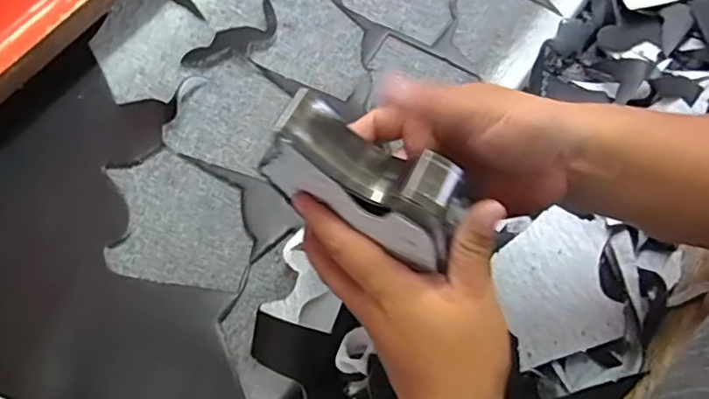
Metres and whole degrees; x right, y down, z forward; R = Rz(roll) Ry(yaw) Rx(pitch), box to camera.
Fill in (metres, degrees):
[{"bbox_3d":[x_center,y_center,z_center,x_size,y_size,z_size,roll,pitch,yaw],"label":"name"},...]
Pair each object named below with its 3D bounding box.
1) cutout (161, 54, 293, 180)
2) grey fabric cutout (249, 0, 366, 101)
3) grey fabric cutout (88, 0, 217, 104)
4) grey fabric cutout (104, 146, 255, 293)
[{"bbox_3d":[-0.111,-0.079,0.528,0.095,0.006,0.106,18,66,8],"label":"cutout"},{"bbox_3d":[-0.038,-0.154,0.564,0.120,0.004,0.103,25,68,11],"label":"grey fabric cutout"},{"bbox_3d":[-0.196,-0.145,0.560,0.102,0.006,0.118,21,67,9],"label":"grey fabric cutout"},{"bbox_3d":[-0.141,0.015,0.484,0.124,0.004,0.108,9,65,4],"label":"grey fabric cutout"}]

